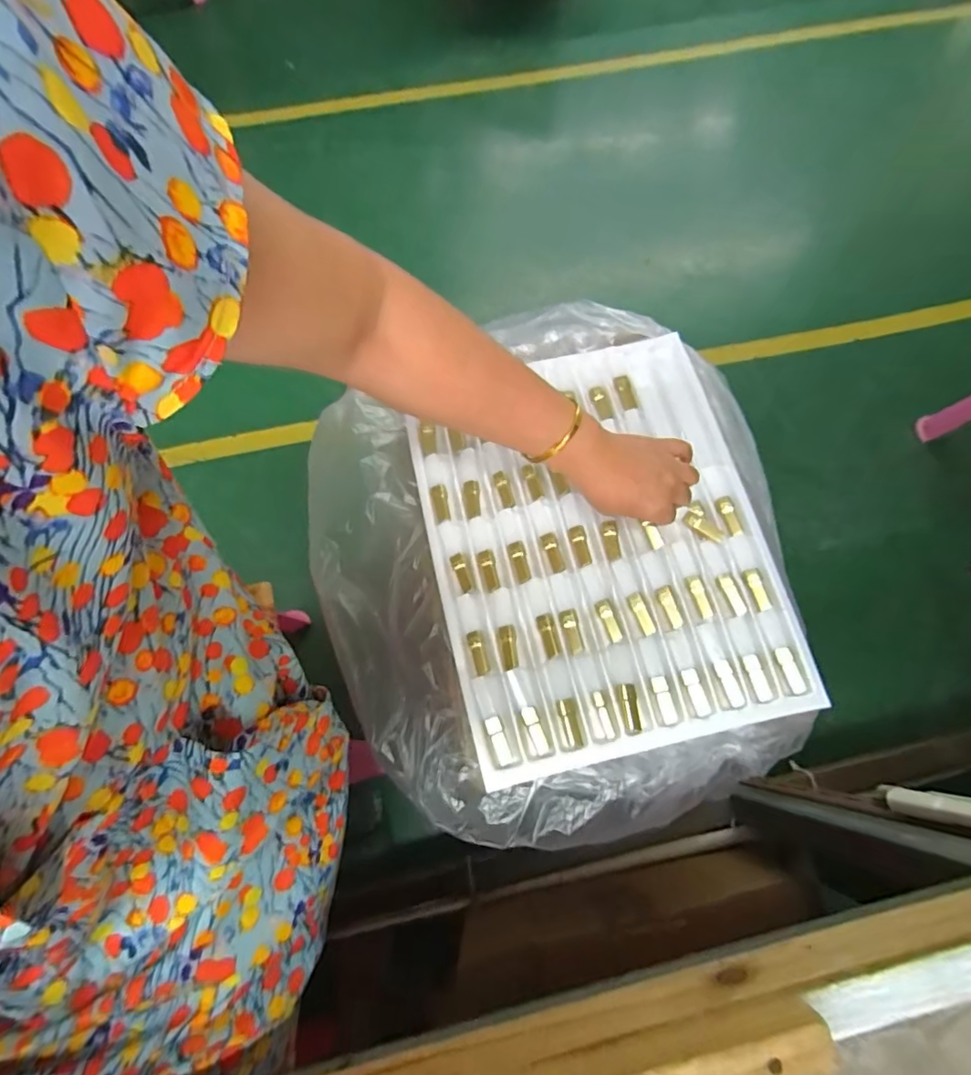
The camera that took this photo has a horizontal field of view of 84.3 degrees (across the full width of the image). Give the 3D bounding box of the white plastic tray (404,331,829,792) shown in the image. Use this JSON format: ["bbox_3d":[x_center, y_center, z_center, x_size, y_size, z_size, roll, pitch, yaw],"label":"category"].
[{"bbox_3d":[0.107,-0.006,0.528,0.314,0.013,0.401,-12,71,-5],"label":"white plastic tray"}]

